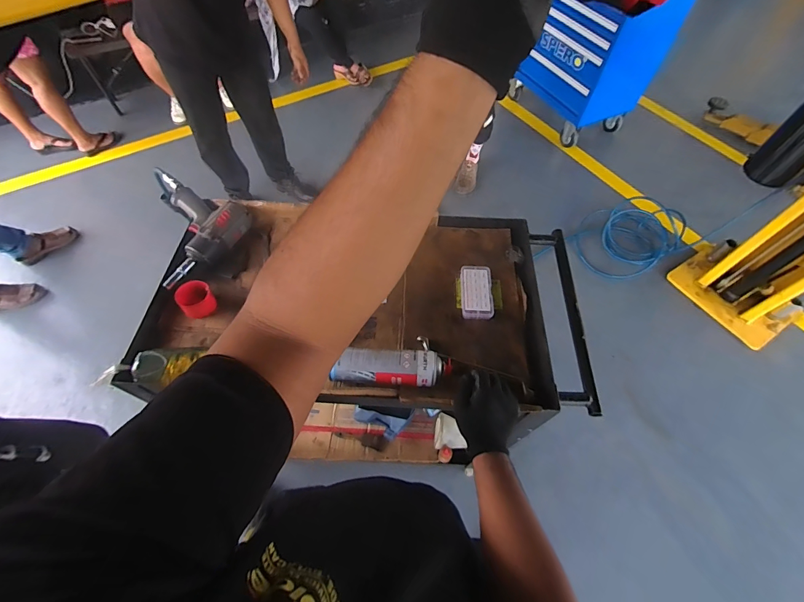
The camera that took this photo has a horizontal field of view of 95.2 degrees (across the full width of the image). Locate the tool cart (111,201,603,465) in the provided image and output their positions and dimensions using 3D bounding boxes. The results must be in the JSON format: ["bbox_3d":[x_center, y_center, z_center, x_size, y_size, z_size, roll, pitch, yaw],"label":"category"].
[{"bbox_3d":[-0.076,0.186,1.129,0.906,0.874,0.471,3,59,1],"label":"tool cart"}]

